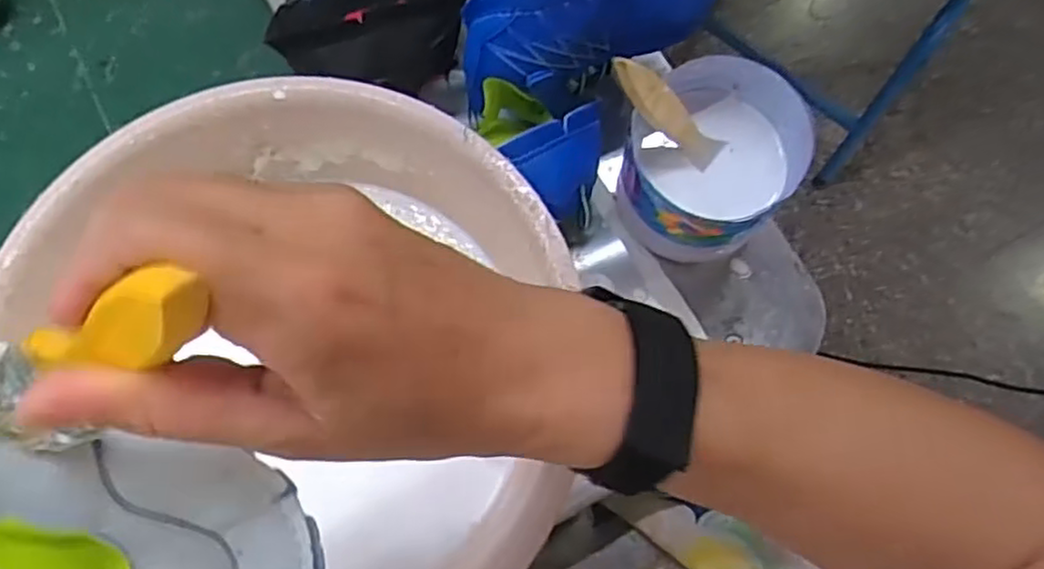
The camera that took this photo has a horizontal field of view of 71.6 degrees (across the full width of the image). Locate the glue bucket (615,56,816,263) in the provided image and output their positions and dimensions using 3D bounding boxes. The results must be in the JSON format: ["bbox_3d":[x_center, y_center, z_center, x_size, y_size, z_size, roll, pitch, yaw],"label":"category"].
[{"bbox_3d":[0.118,-0.075,0.465,0.100,0.090,0.113,38,79,9],"label":"glue bucket"}]

